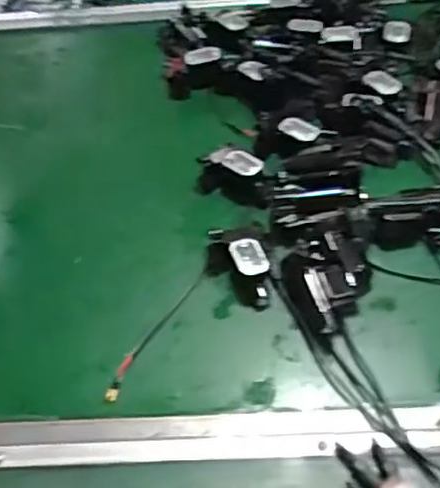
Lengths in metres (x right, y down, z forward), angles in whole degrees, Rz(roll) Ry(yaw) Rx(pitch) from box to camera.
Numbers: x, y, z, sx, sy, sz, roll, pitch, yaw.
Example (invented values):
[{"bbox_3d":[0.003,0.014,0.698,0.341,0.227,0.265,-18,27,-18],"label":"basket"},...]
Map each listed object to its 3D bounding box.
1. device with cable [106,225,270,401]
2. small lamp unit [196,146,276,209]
[{"bbox_3d":[-0.015,0.058,0.572,0.075,0.037,0.207,24,57,23],"label":"device with cable"},{"bbox_3d":[0.024,-0.074,0.680,0.089,0.040,0.051,21,56,21],"label":"small lamp unit"}]

